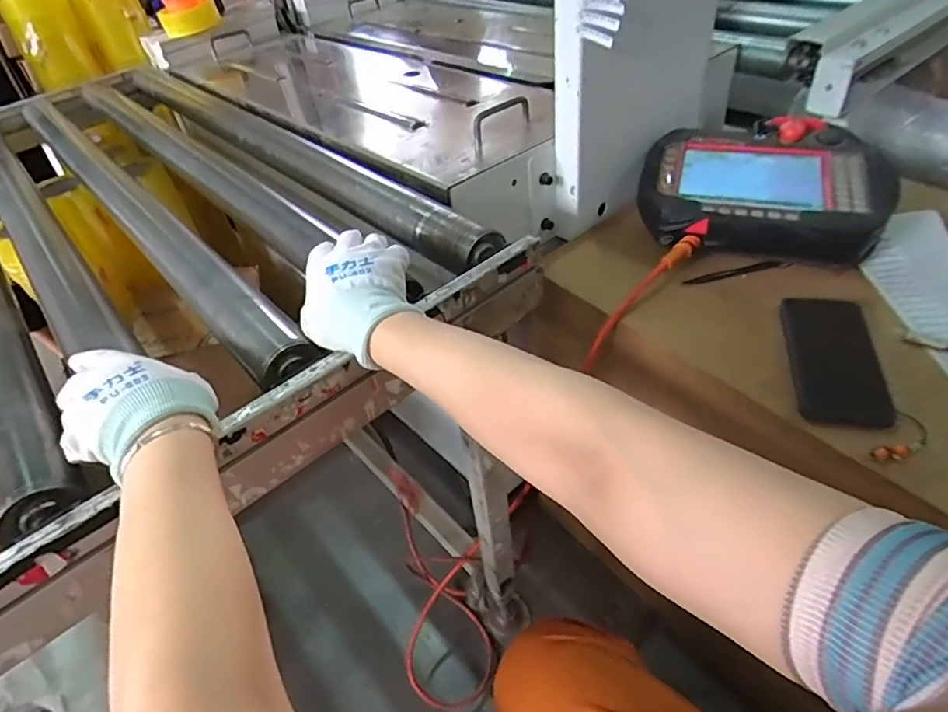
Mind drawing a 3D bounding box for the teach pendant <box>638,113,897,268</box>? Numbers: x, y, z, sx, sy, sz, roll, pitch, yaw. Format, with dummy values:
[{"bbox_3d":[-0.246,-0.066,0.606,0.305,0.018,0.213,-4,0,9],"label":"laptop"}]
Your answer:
[{"bbox_3d":[0.357,-0.203,0.698,0.286,0.089,0.202,4,44,12],"label":"teach pendant"}]

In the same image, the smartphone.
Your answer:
[{"bbox_3d":[0.356,-0.001,0.555,0.082,0.014,0.161,4,54,14],"label":"smartphone"}]

